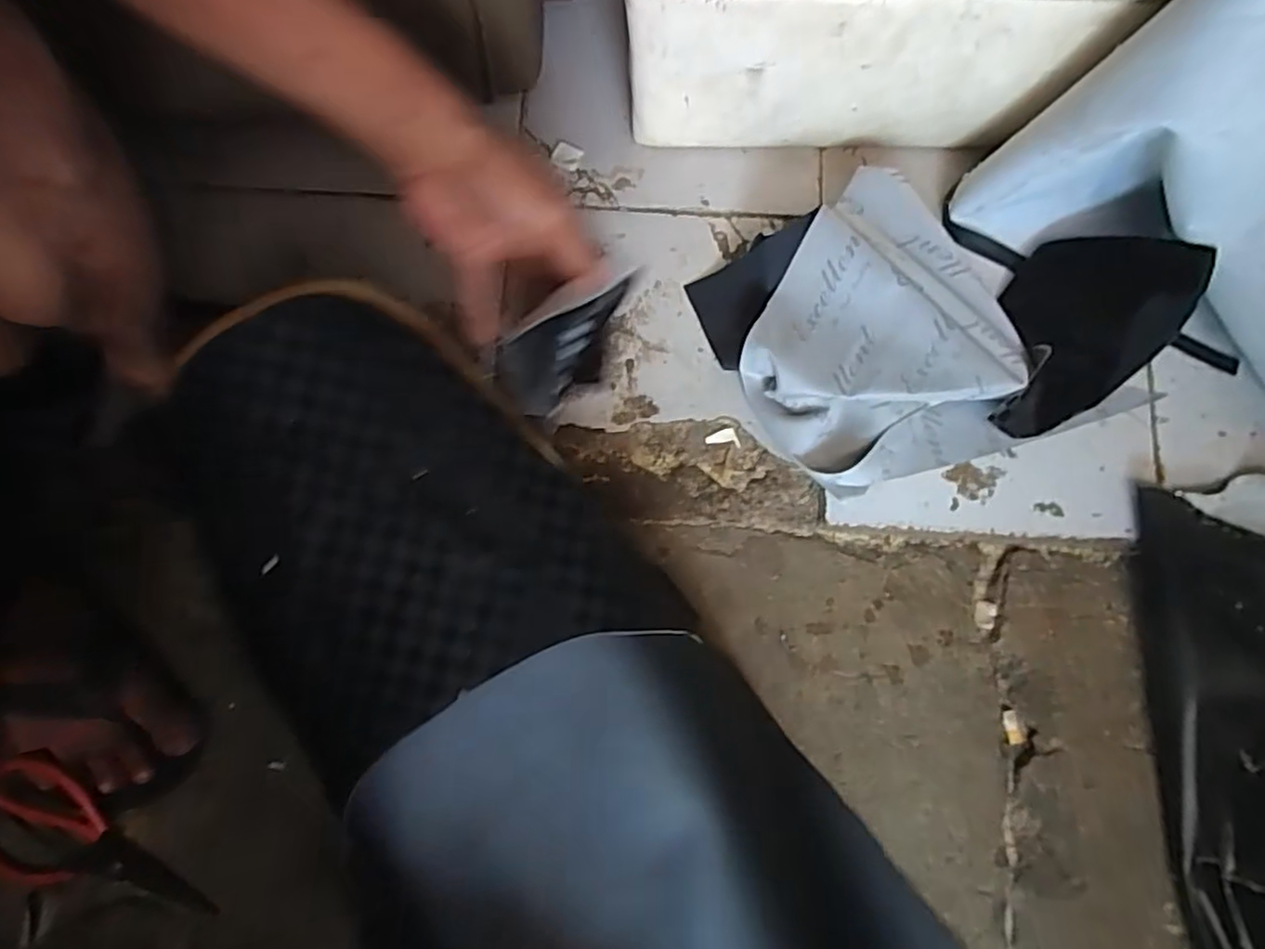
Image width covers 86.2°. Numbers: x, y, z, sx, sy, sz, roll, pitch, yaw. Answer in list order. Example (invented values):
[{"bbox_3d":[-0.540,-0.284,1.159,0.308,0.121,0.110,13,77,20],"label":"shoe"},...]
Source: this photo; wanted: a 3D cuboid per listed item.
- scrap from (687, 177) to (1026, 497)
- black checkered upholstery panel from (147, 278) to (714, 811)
[{"bbox_3d":[0.205,-0.116,0.596,0.224,0.061,0.256,-26,79,-4],"label":"scrap"},{"bbox_3d":[-0.149,0.033,0.424,0.220,0.089,0.289,-38,80,-6],"label":"black checkered upholstery panel"}]

